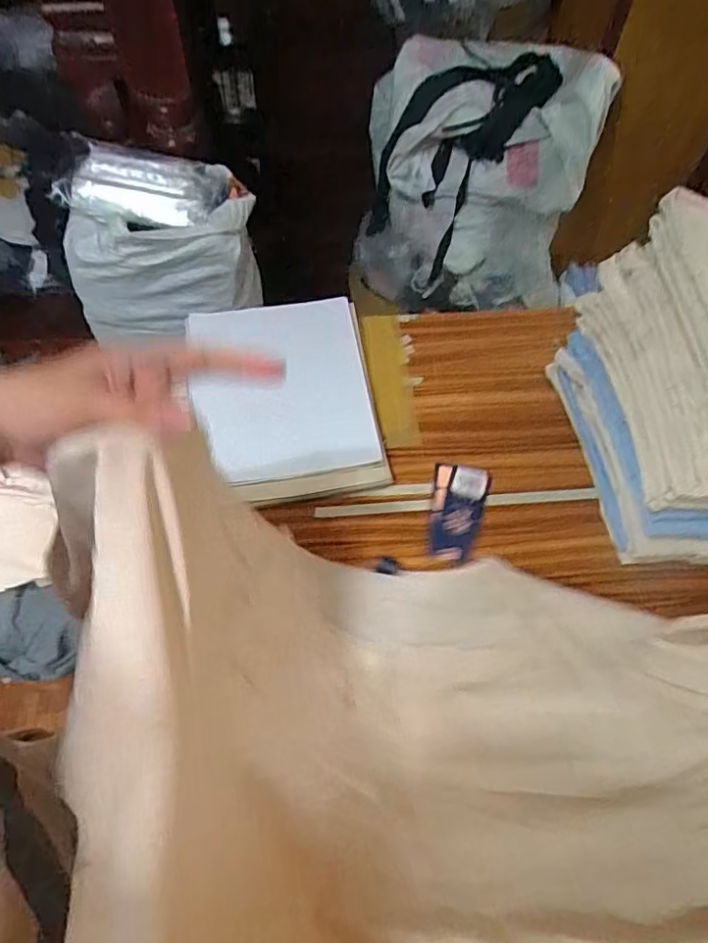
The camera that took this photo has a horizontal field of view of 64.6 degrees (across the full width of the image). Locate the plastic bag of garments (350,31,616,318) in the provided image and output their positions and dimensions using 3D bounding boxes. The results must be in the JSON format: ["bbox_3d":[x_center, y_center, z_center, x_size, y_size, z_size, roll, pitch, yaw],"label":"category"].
[{"bbox_3d":[0.275,-0.693,1.376,0.507,0.467,0.422,2,58,-1],"label":"plastic bag of garments"}]

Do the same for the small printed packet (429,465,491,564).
[{"bbox_3d":[0.111,0.043,0.603,0.058,0.004,0.116,12,59,5],"label":"small printed packet"}]

